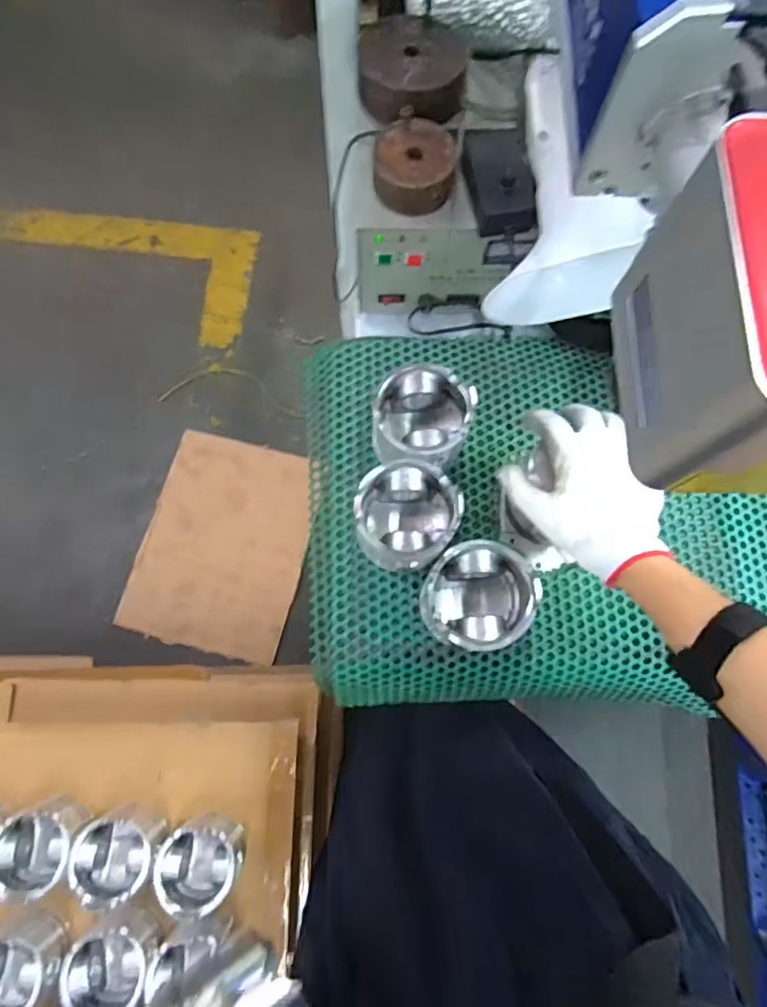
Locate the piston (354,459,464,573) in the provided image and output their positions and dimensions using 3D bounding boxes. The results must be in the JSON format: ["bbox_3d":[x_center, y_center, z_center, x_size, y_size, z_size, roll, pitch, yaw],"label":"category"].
[{"bbox_3d":[0.021,0.015,0.533,0.090,0.083,0.087,0,75,-1],"label":"piston"}]

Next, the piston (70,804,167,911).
[{"bbox_3d":[-0.316,0.426,0.692,0.095,0.066,0.094,3,75,-1],"label":"piston"}]

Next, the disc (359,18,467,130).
[{"bbox_3d":[0.027,-0.400,0.529,0.097,0.035,0.105,0,75,-1],"label":"disc"}]

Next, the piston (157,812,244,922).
[{"bbox_3d":[-0.218,0.433,0.691,0.086,0.089,0.088,0,75,-1],"label":"piston"}]

